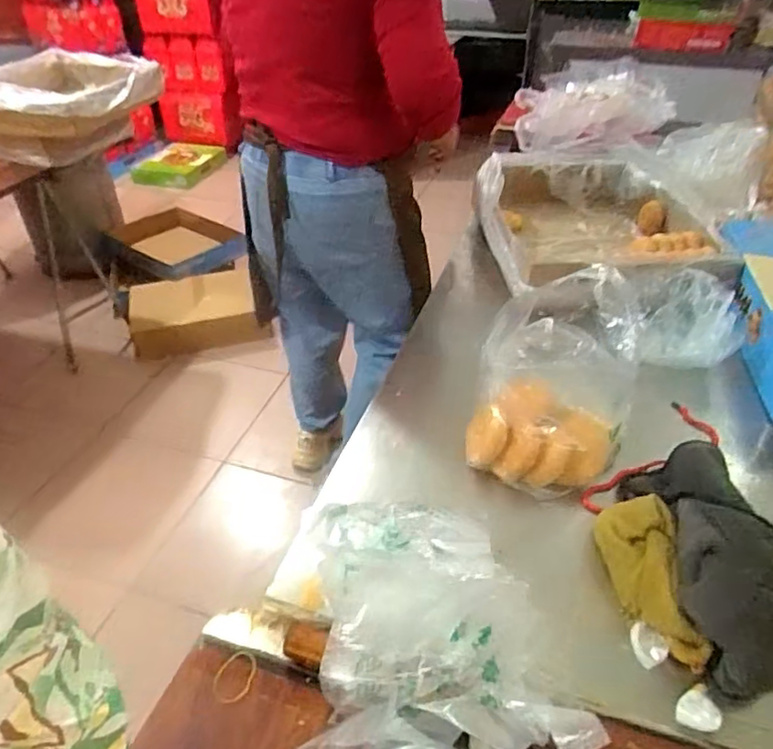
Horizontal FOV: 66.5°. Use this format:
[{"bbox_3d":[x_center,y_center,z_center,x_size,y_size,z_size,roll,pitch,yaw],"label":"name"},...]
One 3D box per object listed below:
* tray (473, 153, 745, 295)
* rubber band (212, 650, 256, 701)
[{"bbox_3d":[0.348,-0.273,1.046,0.362,0.102,0.442,-1,38,-2],"label":"tray"},{"bbox_3d":[-0.135,0.267,0.522,0.033,0.004,0.044,7,39,9],"label":"rubber band"}]

